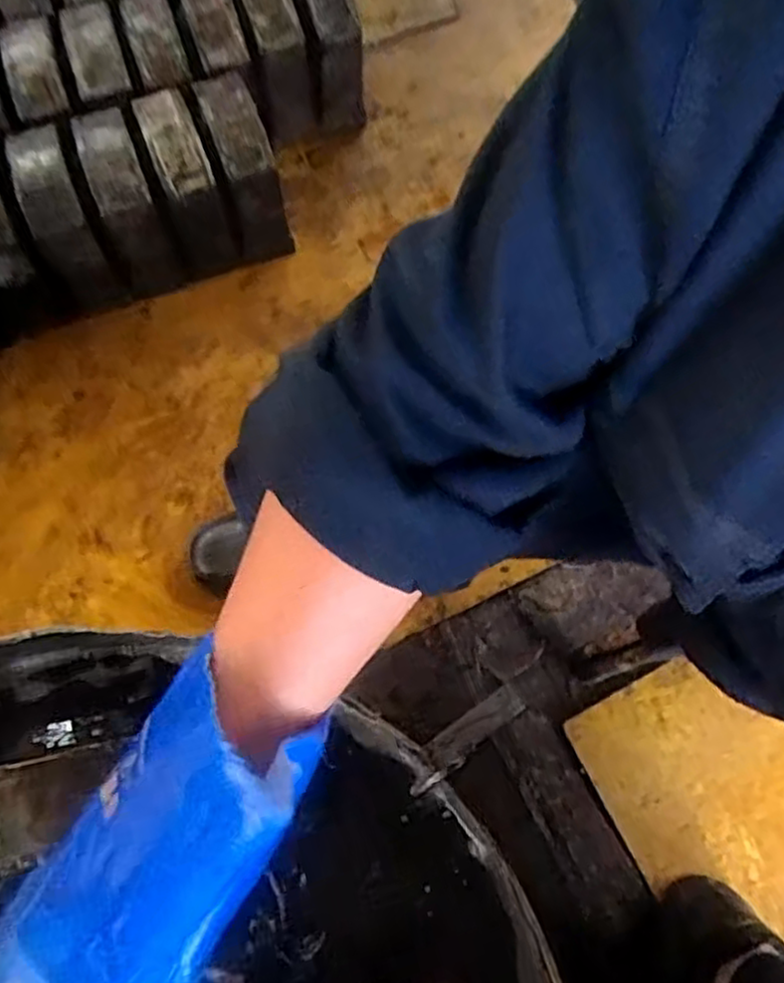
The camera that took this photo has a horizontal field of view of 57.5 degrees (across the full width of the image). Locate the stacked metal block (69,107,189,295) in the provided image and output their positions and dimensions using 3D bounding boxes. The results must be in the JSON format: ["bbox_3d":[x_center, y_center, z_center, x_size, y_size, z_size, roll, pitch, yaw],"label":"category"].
[{"bbox_3d":[-0.325,-0.355,0.893,0.067,0.168,0.147,-20,72,-8],"label":"stacked metal block"}]

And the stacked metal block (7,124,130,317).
[{"bbox_3d":[-0.395,-0.323,0.878,0.068,0.161,0.158,-22,72,-9],"label":"stacked metal block"}]

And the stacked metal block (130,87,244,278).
[{"bbox_3d":[-0.247,-0.370,0.883,0.067,0.167,0.133,-19,72,-8],"label":"stacked metal block"}]

